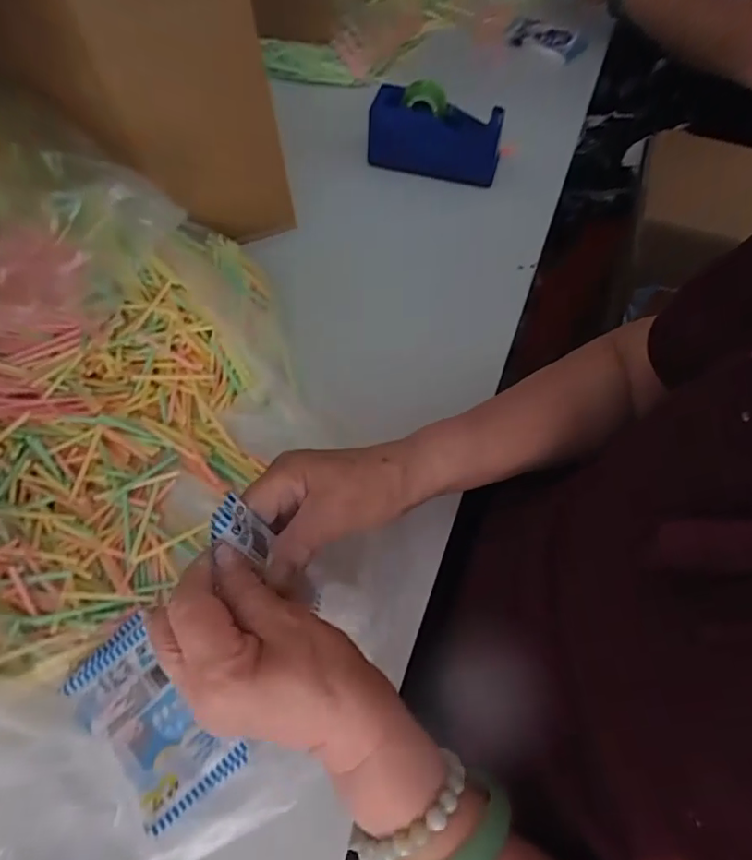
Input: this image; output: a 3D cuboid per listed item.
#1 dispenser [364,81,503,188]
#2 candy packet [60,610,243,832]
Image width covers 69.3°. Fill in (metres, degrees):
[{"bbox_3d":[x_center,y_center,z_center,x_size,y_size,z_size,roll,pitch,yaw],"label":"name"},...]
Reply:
[{"bbox_3d":[0.068,-0.337,0.620,0.148,0.080,0.052,13,60,5],"label":"dispenser"},{"bbox_3d":[-0.142,0.177,0.338,0.064,0.011,0.117,-40,69,-22],"label":"candy packet"}]

